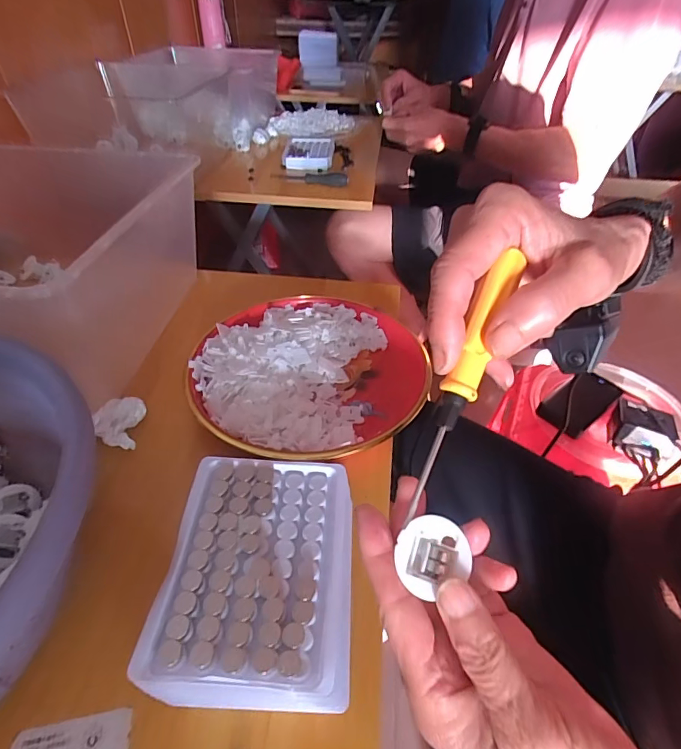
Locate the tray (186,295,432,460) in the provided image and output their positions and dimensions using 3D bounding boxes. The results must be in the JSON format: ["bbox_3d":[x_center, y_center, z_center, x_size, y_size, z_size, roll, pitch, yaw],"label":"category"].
[{"bbox_3d":[-0.030,-0.004,0.421,0.212,0.030,0.209,1,42,-1],"label":"tray"}]

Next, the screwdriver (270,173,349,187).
[{"bbox_3d":[-0.054,-0.351,0.797,0.133,0.021,0.024,9,43,8],"label":"screwdriver"}]

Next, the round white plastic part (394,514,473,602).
[{"bbox_3d":[0.037,0.077,0.195,0.030,0.012,0.027,-24,78,-15],"label":"round white plastic part"}]

